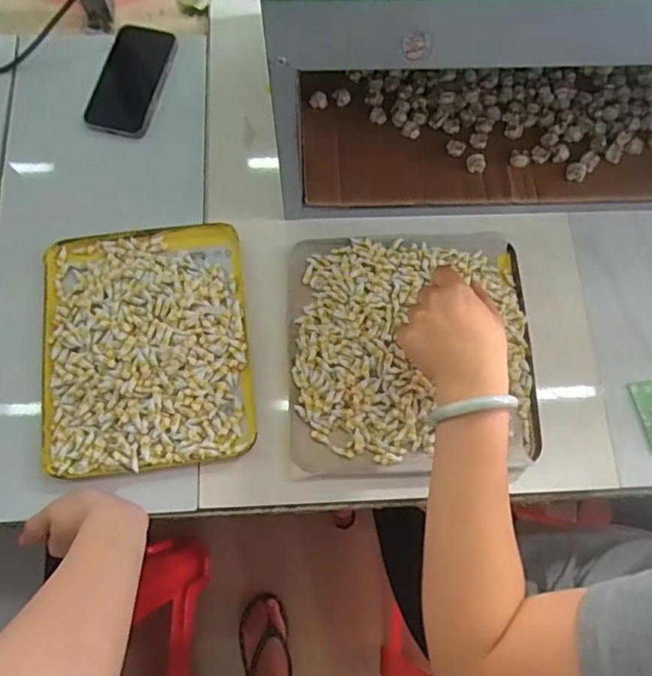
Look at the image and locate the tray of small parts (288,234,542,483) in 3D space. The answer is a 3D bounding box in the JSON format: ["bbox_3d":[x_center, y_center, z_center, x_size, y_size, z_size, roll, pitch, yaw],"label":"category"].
[{"bbox_3d":[0.084,0.008,0.566,0.235,0.017,0.243,0,72,0],"label":"tray of small parts"}]

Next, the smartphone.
[{"bbox_3d":[-0.227,-0.306,0.677,0.074,0.012,0.151,10,72,3],"label":"smartphone"}]

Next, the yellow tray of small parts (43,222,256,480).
[{"bbox_3d":[-0.178,0.000,0.571,0.193,0.030,0.251,-6,72,-2],"label":"yellow tray of small parts"}]

